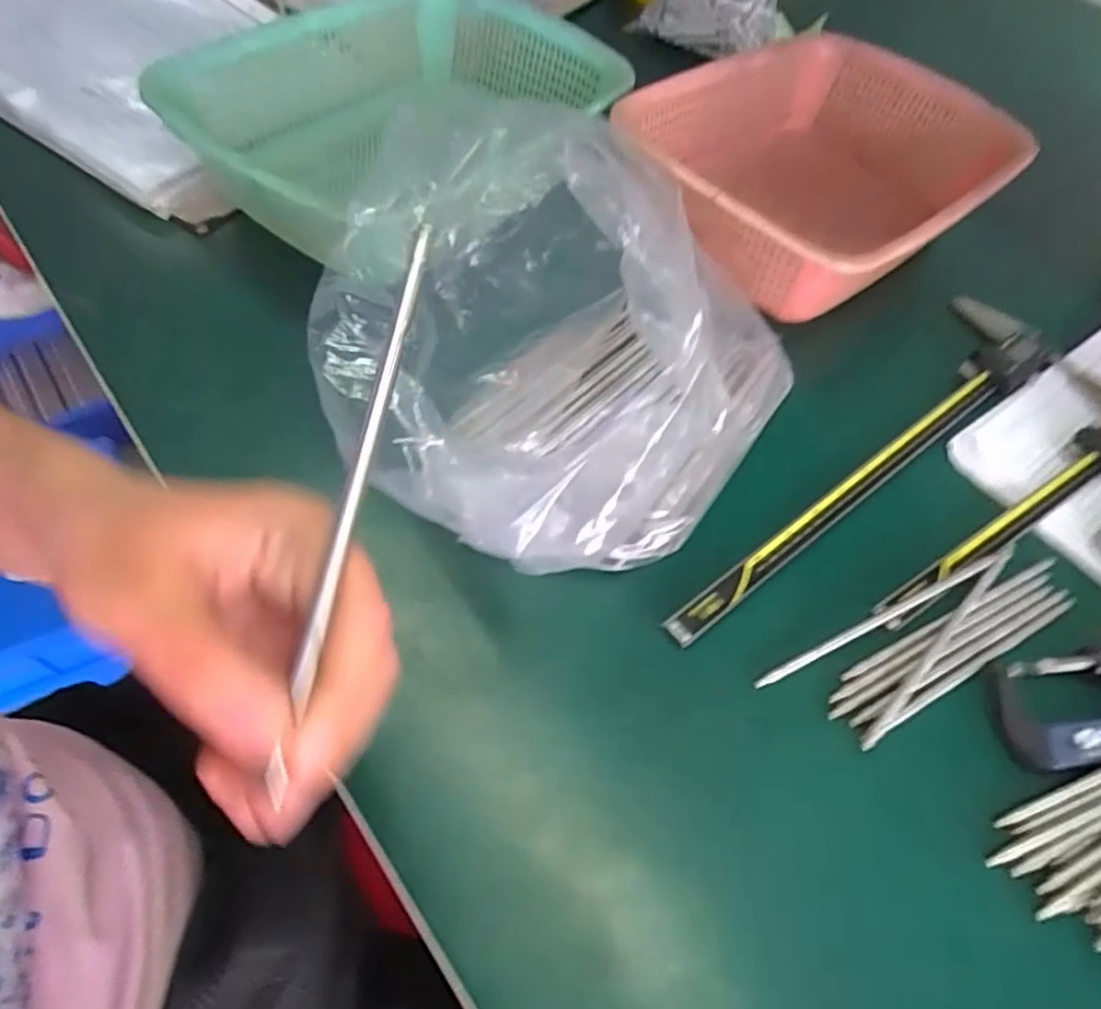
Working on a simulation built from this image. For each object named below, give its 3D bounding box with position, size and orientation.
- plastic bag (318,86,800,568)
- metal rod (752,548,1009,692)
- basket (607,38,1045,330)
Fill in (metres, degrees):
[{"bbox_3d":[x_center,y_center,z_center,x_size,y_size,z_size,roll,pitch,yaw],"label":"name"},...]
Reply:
[{"bbox_3d":[-0.014,-0.071,0.337,0.185,0.123,0.182,-11,61,-13],"label":"plastic bag"},{"bbox_3d":[0.182,0.059,0.357,0.175,0.004,0.006,-20,63,-17],"label":"metal rod"},{"bbox_3d":[0.199,-0.239,0.511,0.276,0.114,0.209,-32,67,-23],"label":"basket"}]

